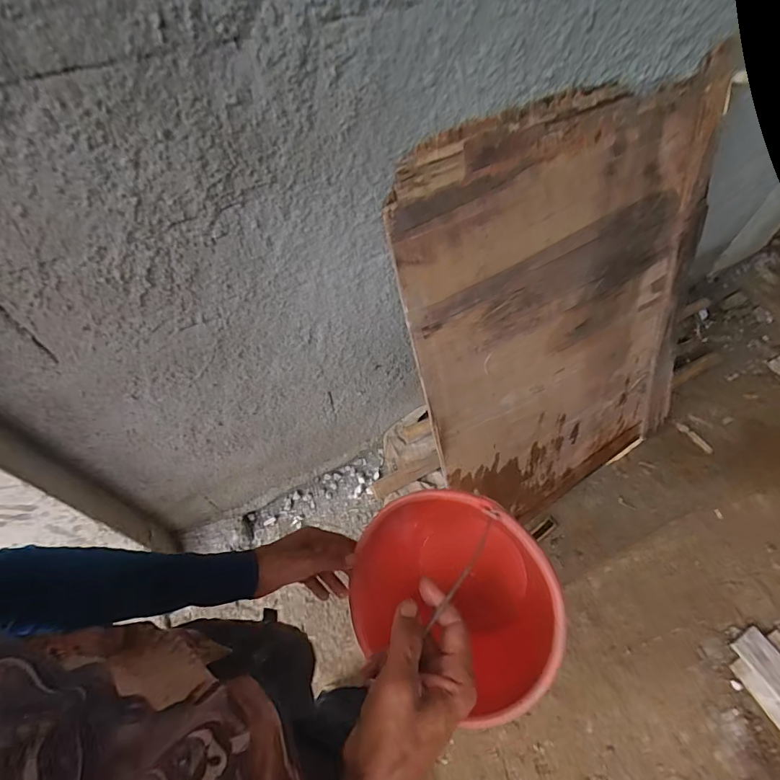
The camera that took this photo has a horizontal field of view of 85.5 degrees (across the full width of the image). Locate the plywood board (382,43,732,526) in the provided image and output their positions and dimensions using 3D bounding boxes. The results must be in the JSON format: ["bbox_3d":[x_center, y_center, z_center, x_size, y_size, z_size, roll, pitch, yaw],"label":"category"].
[{"bbox_3d":[0.491,-0.129,1.131,0.892,1.120,0.036,-28,36,-16],"label":"plywood board"}]

